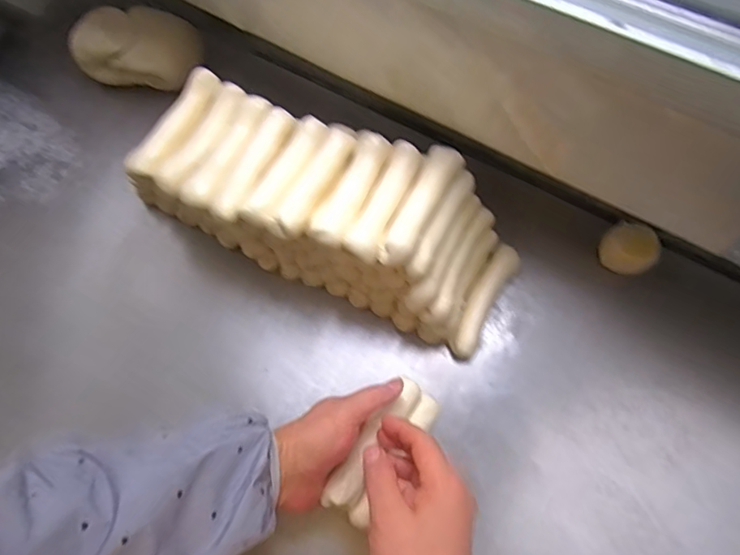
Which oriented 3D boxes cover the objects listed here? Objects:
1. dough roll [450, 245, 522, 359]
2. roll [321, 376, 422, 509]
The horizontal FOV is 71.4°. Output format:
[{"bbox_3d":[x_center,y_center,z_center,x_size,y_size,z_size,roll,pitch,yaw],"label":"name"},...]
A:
[{"bbox_3d":[0.125,0.026,0.562,0.030,0.031,0.133,29,76,10],"label":"dough roll"},{"bbox_3d":[0.007,0.145,0.455,0.025,0.023,0.129,34,63,12],"label":"roll"}]

